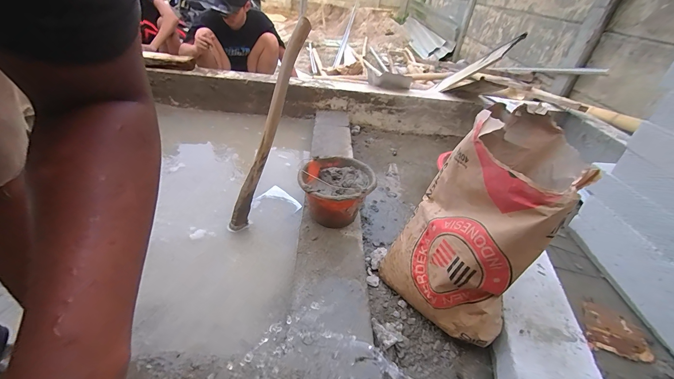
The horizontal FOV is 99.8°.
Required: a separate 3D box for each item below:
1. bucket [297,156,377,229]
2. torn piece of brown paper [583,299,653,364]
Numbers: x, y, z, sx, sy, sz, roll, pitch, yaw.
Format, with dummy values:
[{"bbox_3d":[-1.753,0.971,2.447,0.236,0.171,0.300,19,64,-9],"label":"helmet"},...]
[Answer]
[{"bbox_3d":[-0.004,0.018,0.923,0.223,0.155,0.226,5,36,-4],"label":"bucket"},{"bbox_3d":[0.823,0.420,0.854,0.172,0.012,0.175,17,36,13],"label":"torn piece of brown paper"}]

